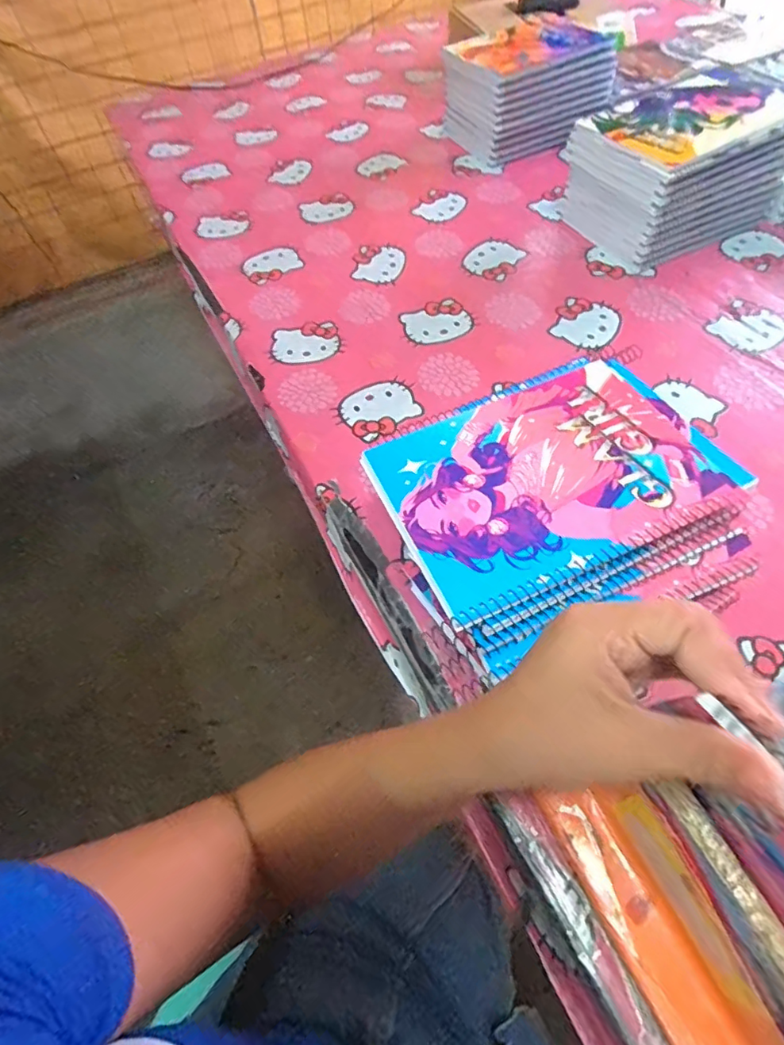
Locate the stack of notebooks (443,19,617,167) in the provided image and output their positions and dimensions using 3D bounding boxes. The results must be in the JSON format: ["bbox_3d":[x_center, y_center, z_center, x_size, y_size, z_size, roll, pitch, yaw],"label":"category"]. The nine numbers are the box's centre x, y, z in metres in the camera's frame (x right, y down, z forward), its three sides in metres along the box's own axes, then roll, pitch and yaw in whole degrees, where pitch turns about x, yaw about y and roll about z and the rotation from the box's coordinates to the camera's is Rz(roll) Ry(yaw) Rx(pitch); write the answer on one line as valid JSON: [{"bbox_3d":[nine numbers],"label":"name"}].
[{"bbox_3d":[0.199,-0.672,0.834,0.194,0.131,0.175,-20,57,-8],"label":"stack of notebooks"}]

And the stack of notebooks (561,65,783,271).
[{"bbox_3d":[0.339,-0.421,0.650,0.209,0.121,0.155,-23,58,-10],"label":"stack of notebooks"}]

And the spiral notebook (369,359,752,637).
[{"bbox_3d":[0.112,-0.034,0.369,0.229,0.017,0.156,-24,58,-11],"label":"spiral notebook"}]

